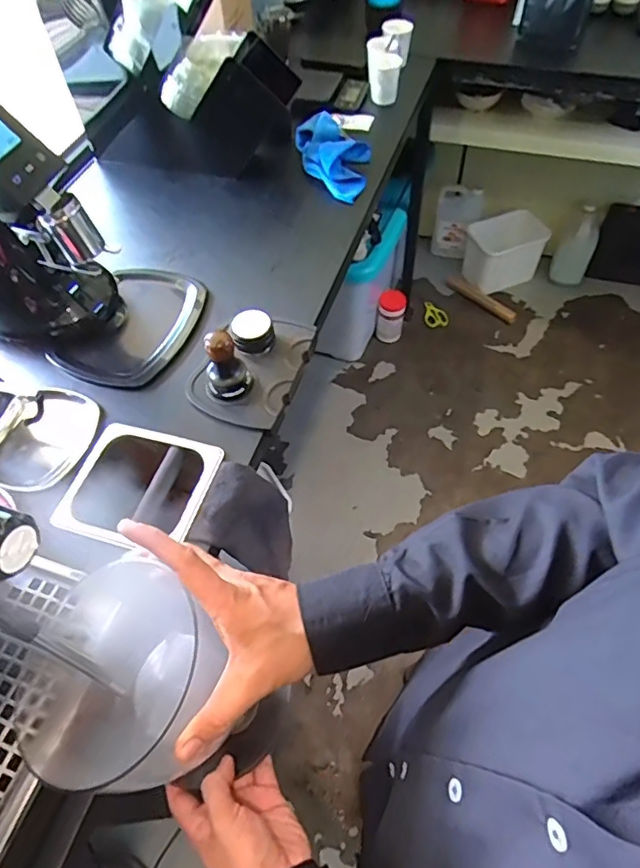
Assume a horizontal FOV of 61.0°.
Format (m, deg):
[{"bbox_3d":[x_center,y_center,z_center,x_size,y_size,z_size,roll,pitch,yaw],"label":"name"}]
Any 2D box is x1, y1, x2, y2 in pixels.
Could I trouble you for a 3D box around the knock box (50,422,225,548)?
[{"bbox_3d":[-0.232,0.089,0.741,0.182,0.114,0.157,11,57,10],"label":"knock box"}]

